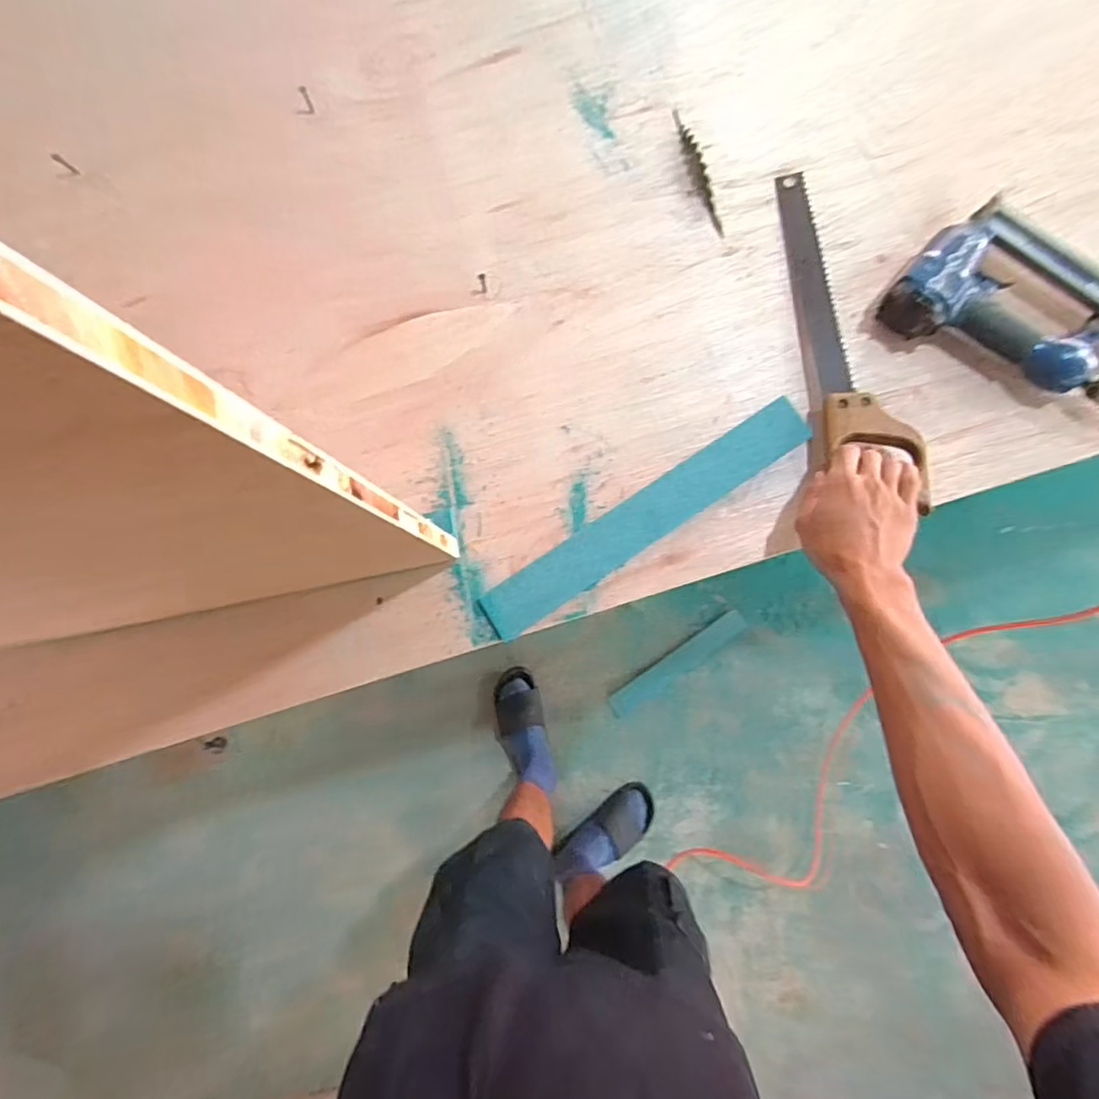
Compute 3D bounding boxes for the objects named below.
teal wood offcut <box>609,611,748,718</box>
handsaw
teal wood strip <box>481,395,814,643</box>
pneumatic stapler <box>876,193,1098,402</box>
[{"bbox_3d":[0.294,0.260,1.343,0.355,0.020,0.053,-35,82,-4],"label":"teal wood offcut"},{"bbox_3d":[0.286,-0.218,0.594,0.073,0.028,0.365,-10,75,1],"label":"handsaw"},{"bbox_3d":[0.097,-0.032,0.587,0.366,0.009,0.051,-34,82,-3],"label":"teal wood strip"},{"bbox_3d":[0.479,-0.247,0.583,0.245,0.054,0.155,29,84,6],"label":"pneumatic stapler"}]

